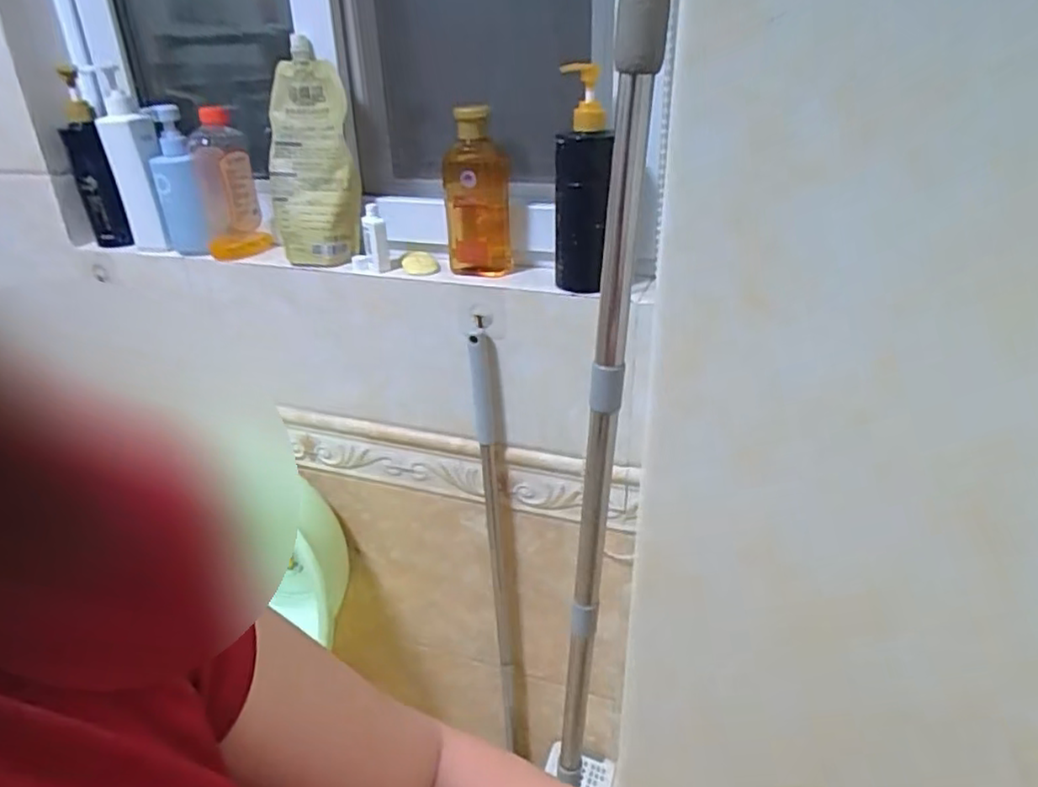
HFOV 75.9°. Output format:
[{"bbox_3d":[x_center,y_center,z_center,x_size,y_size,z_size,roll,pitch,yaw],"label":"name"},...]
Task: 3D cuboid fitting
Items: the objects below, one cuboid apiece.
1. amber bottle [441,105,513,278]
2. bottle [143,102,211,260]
[{"bbox_3d":[-0.046,-0.216,0.729,0.071,0.172,0.079,-3,27,-2],"label":"amber bottle"},{"bbox_3d":[-0.398,-0.242,0.773,0.047,0.160,0.047,-19,32,-30],"label":"bottle"}]

